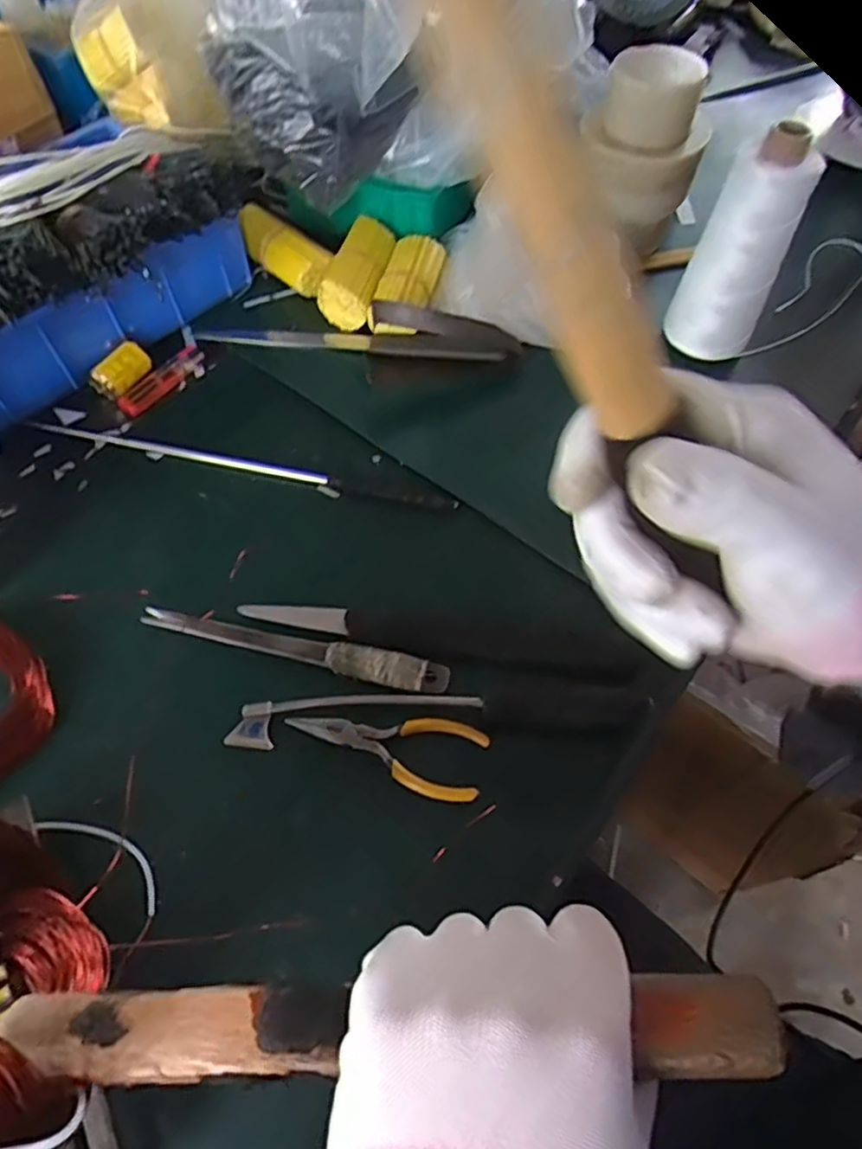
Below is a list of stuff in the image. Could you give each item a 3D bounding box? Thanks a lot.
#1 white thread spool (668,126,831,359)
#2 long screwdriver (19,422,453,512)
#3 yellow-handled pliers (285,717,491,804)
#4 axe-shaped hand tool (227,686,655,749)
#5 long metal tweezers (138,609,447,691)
[{"bbox_3d":[0.231,-0.241,0.504,0.066,0.167,0.056,25,63,13],"label":"white thread spool"},{"bbox_3d":[-0.152,-0.086,0.524,0.347,0.016,0.021,12,60,6],"label":"long screwdriver"},{"bbox_3d":[-0.027,0.103,0.412,0.118,0.006,0.046,14,61,7],"label":"yellow-handled pliers"},{"bbox_3d":[-0.047,0.086,0.415,0.155,0.014,0.028,-4,60,-3],"label":"axe-shaped hand tool"},{"bbox_3d":[-0.090,0.046,0.439,0.205,0.006,0.022,12,60,6],"label":"long metal tweezers"}]

